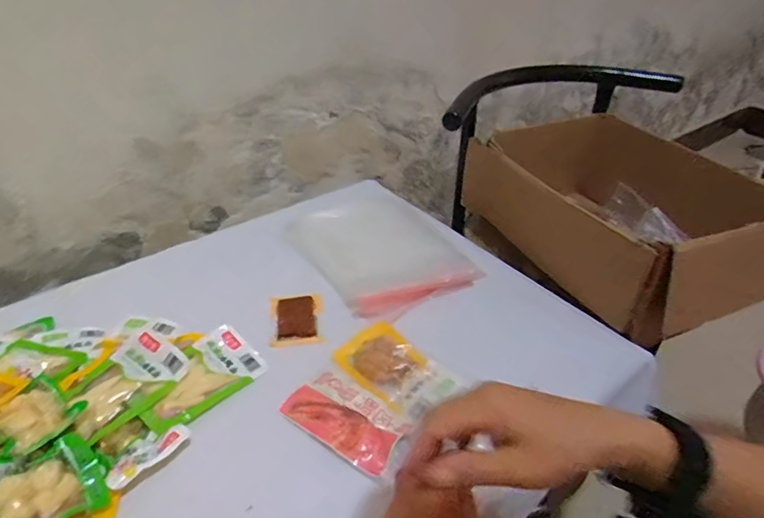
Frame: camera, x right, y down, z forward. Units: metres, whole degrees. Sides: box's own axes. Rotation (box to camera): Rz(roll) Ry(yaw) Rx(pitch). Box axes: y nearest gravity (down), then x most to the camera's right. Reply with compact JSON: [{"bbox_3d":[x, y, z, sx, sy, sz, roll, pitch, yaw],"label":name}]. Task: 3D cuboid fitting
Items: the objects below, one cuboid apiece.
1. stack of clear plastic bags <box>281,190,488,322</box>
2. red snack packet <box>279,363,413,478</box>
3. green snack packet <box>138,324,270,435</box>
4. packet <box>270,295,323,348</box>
[{"bbox_3d":[-0.008,-0.024,0.759,0.211,0.024,0.280,-19,41,-25],"label":"stack of clear plastic bags"},{"bbox_3d":[-0.036,0.161,0.528,0.133,0.011,0.078,24,43,28],"label":"red snack packet"},{"bbox_3d":[-0.203,0.129,0.553,0.080,0.012,0.137,38,40,20],"label":"green snack packet"},{"bbox_3d":[-0.111,0.079,0.653,0.068,0.017,0.083,-5,37,-8],"label":"packet"}]

